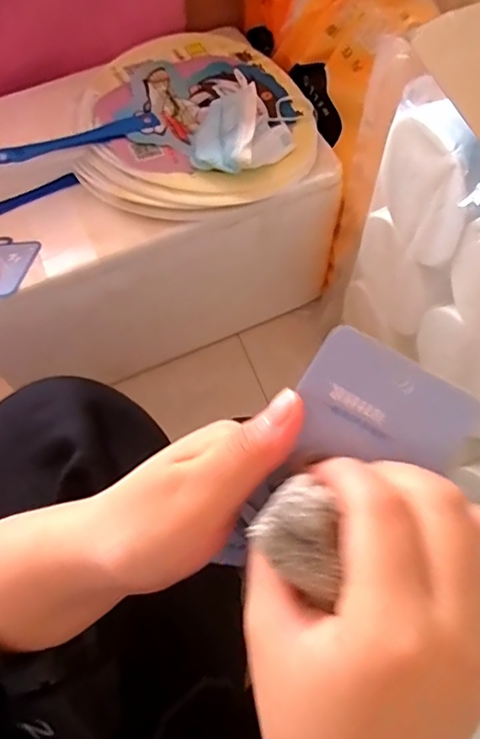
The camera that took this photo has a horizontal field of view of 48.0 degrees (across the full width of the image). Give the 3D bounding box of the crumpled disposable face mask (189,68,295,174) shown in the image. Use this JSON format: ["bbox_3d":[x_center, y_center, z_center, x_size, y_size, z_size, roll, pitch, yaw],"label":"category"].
[{"bbox_3d":[0.003,-0.218,0.471,0.083,0.026,0.117,2,64,3],"label":"crumpled disposable face mask"}]

